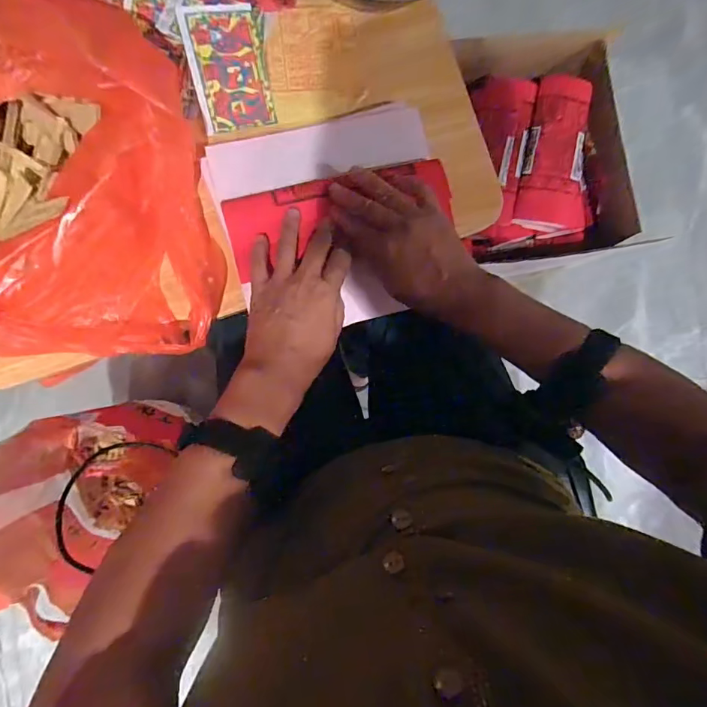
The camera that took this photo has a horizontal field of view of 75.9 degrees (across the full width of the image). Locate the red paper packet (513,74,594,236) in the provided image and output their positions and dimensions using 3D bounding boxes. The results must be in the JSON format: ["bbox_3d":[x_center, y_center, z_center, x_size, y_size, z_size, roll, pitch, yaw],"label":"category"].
[{"bbox_3d":[0.299,-0.303,0.675,0.095,0.033,0.232,2,90,-9],"label":"red paper packet"}]

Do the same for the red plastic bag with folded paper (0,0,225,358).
[{"bbox_3d":[-0.282,-0.142,0.371,0.309,0.104,0.282,-1,90,-9],"label":"red plastic bag with folded paper"}]

